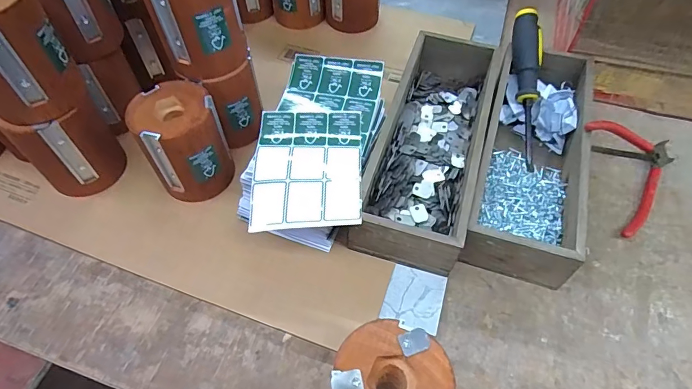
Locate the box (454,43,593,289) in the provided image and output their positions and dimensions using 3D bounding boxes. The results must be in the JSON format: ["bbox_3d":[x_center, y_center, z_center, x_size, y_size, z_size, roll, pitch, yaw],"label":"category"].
[{"bbox_3d":[0.198,-0.047,0.456,0.098,0.068,0.279,16,57,12],"label":"box"}]

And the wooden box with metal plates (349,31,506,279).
[{"bbox_3d":[0.097,-0.060,0.461,0.099,0.076,0.290,15,57,12],"label":"wooden box with metal plates"}]

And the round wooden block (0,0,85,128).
[{"bbox_3d":[-0.284,-0.122,0.354,0.077,0.100,0.080,35,63,21],"label":"round wooden block"}]

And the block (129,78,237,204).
[{"bbox_3d":[-0.161,-0.048,0.431,0.073,0.105,0.074,-1,55,1],"label":"block"}]

